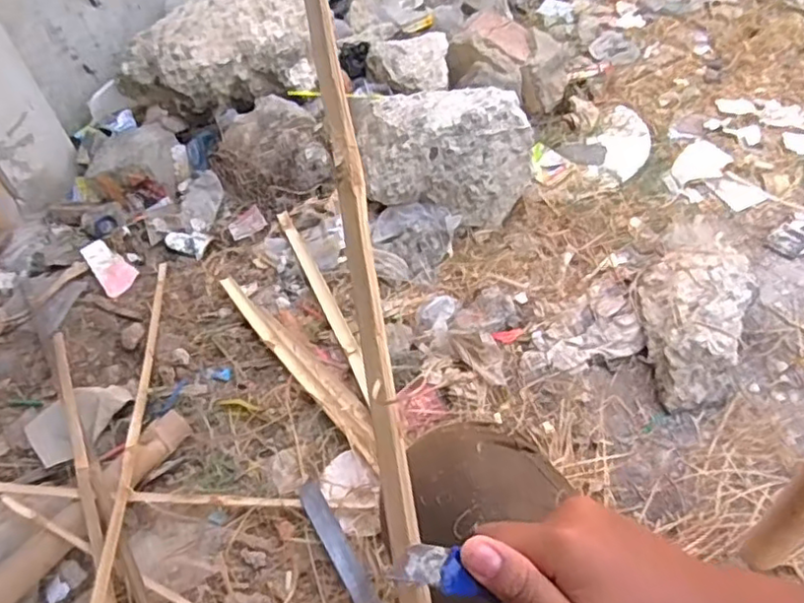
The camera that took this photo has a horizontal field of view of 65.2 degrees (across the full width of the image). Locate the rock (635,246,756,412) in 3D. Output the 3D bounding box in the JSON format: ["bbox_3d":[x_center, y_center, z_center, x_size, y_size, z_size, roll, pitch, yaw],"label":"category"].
[{"bbox_3d":[0.464,0.019,1.007,0.162,0.110,0.299,11,50,18],"label":"rock"}]

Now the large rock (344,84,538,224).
[{"bbox_3d":[0.065,-0.316,1.271,0.328,0.221,0.298,-12,48,-1],"label":"large rock"}]

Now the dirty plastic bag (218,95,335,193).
[{"bbox_3d":[-0.273,-0.322,1.352,0.213,0.128,0.217,-18,48,-7],"label":"dirty plastic bag"}]

